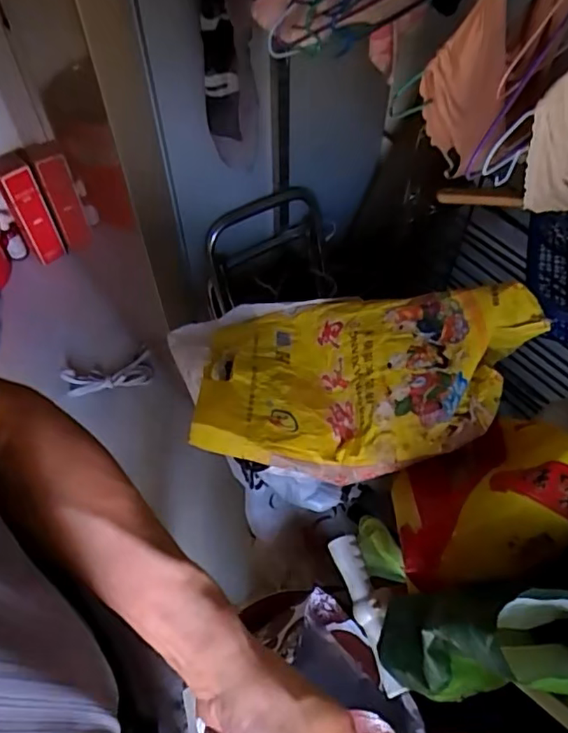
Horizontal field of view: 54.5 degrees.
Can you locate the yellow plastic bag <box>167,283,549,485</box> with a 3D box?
[{"bbox_3d":[0.079,-0.001,0.807,0.539,0.172,0.303,5,55,4],"label":"yellow plastic bag"}]

